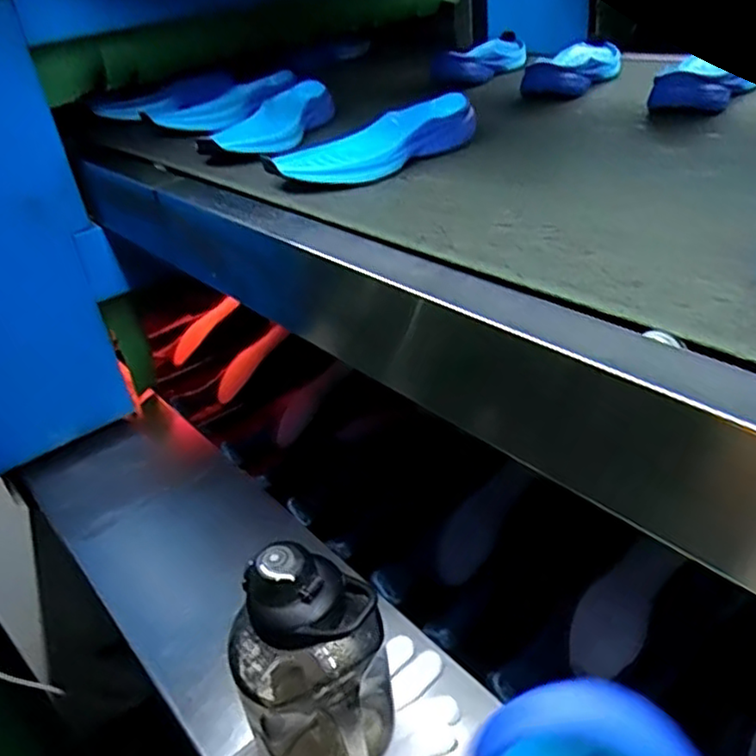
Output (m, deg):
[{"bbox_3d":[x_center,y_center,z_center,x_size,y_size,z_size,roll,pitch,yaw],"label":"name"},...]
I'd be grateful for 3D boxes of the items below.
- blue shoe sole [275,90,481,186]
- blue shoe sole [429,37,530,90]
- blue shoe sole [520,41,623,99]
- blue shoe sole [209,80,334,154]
[{"bbox_3d":[0.003,-0.246,0.715,0.239,0.046,0.077,-31,39,-32],"label":"blue shoe sole"},{"bbox_3d":[0.185,-0.525,1.120,0.085,0.049,0.267,15,38,31],"label":"blue shoe sole"},{"bbox_3d":[0.294,-0.449,0.981,0.096,0.043,0.252,13,37,29],"label":"blue shoe sole"},{"bbox_3d":[-0.134,-0.328,0.874,0.092,0.049,0.246,2,33,14],"label":"blue shoe sole"}]

